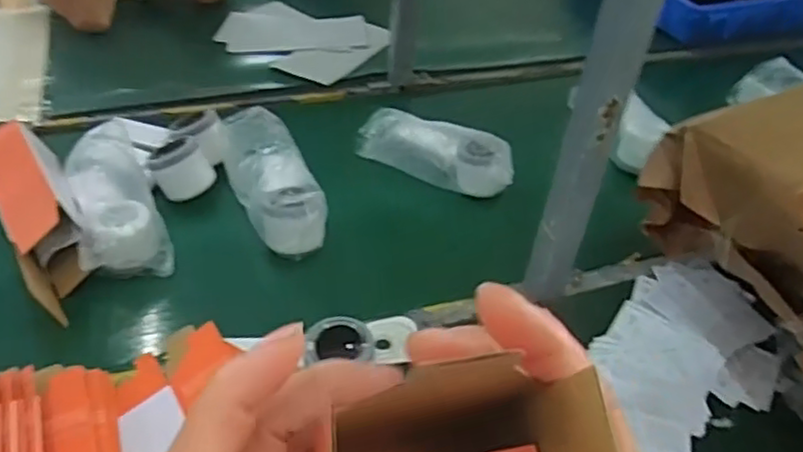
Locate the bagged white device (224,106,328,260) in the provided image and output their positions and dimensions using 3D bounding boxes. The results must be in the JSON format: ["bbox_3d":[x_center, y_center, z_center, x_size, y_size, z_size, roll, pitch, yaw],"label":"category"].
[{"bbox_3d":[-0.141,-0.048,0.739,0.073,0.073,0.196,-15,47,-23],"label":"bagged white device"}]

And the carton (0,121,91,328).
[{"bbox_3d":[-0.351,-0.012,0.662,0.068,0.076,0.214,-22,50,-28],"label":"carton"}]

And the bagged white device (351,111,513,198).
[{"bbox_3d":[0.042,-0.088,0.806,0.185,0.060,0.057,18,43,12],"label":"bagged white device"}]

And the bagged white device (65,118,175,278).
[{"bbox_3d":[-0.296,-0.028,0.704,0.079,0.064,0.187,-13,46,-21],"label":"bagged white device"}]

